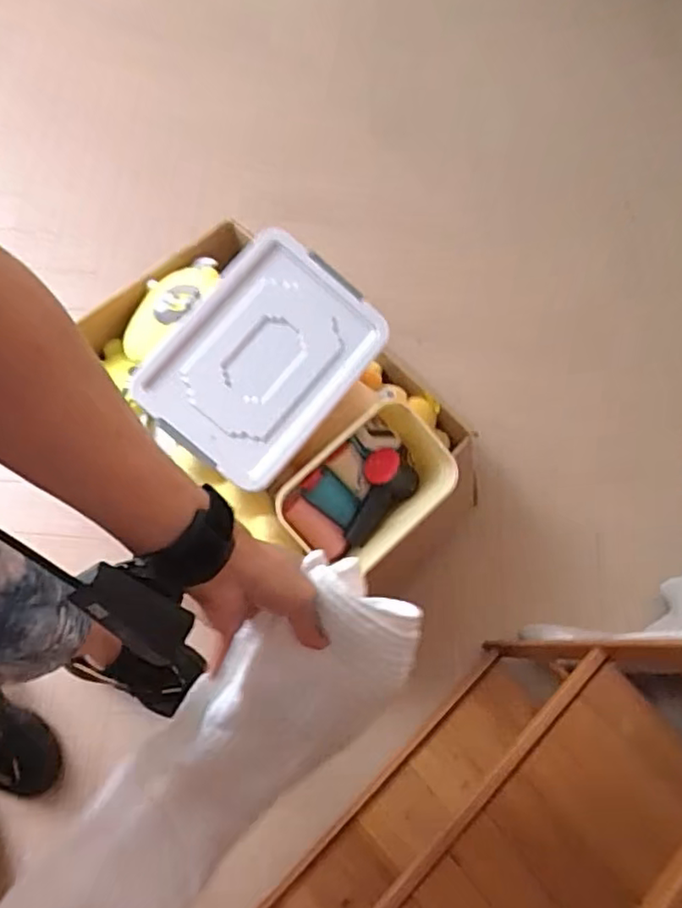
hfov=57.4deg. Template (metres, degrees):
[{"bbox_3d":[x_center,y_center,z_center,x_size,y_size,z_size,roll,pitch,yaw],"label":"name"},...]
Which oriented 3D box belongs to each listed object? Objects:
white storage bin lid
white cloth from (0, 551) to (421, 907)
[{"bbox_3d":[-0.113,-0.134,0.882,0.246,0.032,0.319,38,81,-2],"label":"white storage bin lid"},{"bbox_3d":[-0.192,0.368,0.571,0.153,0.424,0.582,39,72,12],"label":"white cloth"}]

